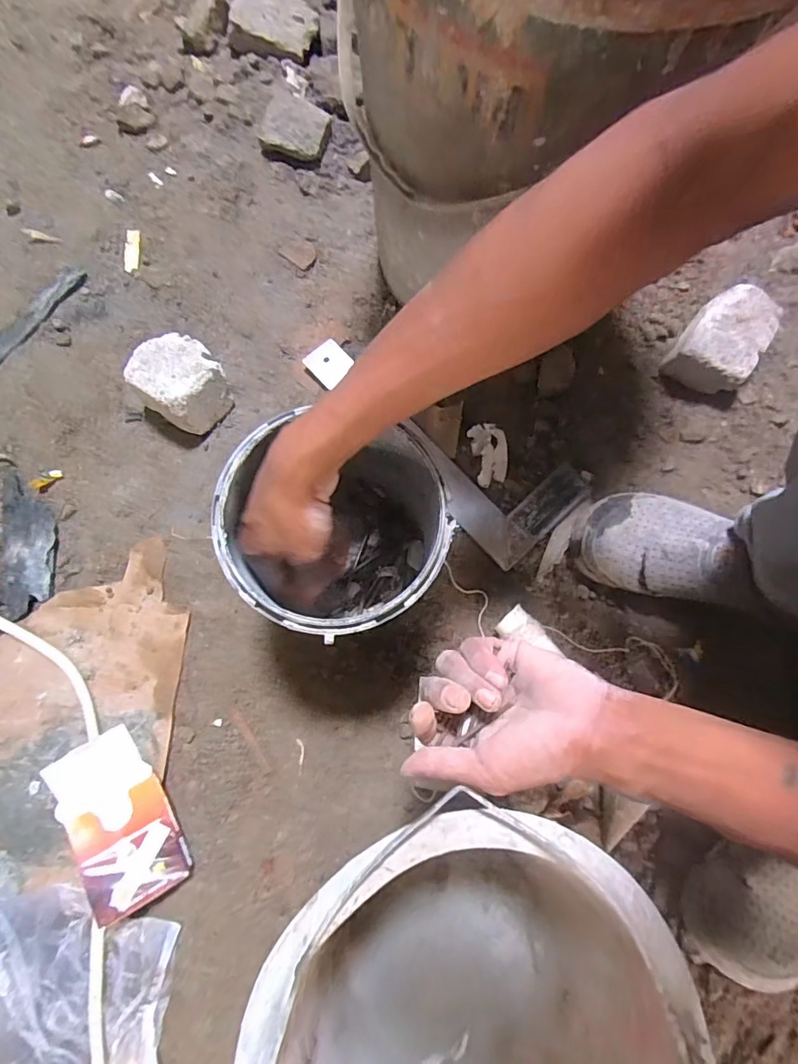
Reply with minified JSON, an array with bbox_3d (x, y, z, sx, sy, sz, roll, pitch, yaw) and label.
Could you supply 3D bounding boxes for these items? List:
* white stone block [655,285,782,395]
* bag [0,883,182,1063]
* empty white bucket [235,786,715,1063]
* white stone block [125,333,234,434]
[{"bbox_3d":[0.346,-0.203,0.538,0.079,0.053,0.123,35,78,8],"label":"white stone block"},{"bbox_3d":[-0.266,0.339,0.364,0.183,0.094,0.117,18,76,4],"label":"bag"},{"bbox_3d":[0.042,0.305,0.342,0.233,0.188,0.241,1,77,-3],"label":"empty white bucket"},{"bbox_3d":[-0.218,-0.149,0.510,0.079,0.056,0.094,-41,79,-10],"label":"white stone block"}]

